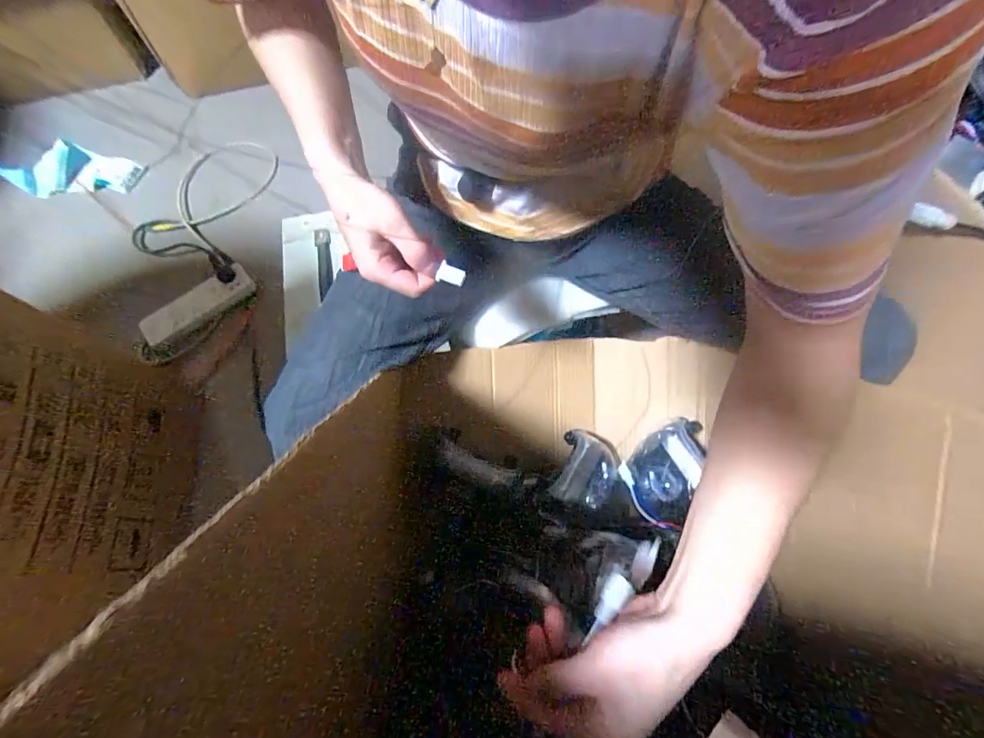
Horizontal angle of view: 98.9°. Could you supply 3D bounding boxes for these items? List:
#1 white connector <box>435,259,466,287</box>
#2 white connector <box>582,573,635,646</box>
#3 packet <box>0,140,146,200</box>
[{"bbox_3d":[-0.029,-0.070,0.314,0.018,0.010,0.013,19,100,-3],"label":"white connector"},{"bbox_3d":[0.071,0.148,0.261,0.014,0.006,0.045,42,56,16],"label":"white connector"},{"bbox_3d":[-0.977,-0.458,0.983,0.264,0.046,0.141,10,67,4],"label":"packet"}]

